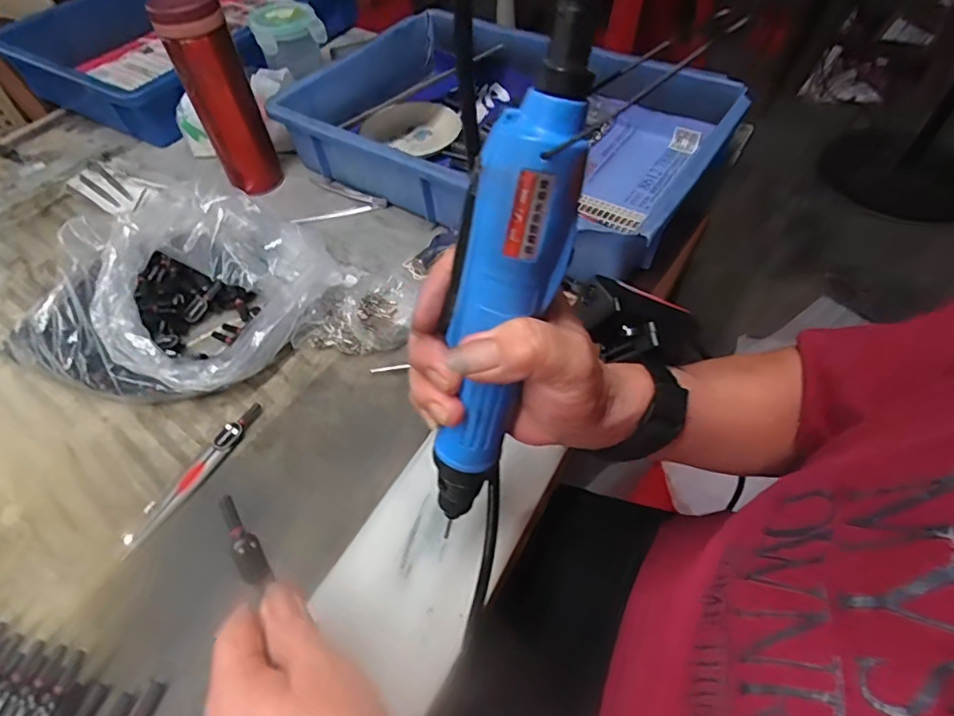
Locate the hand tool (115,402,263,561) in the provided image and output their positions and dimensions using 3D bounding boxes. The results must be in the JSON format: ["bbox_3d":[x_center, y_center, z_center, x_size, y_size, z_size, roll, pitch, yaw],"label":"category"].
[{"bbox_3d":[-0.207,0.083,0.385,0.020,0.010,0.130,22,57,19],"label":"hand tool"}]

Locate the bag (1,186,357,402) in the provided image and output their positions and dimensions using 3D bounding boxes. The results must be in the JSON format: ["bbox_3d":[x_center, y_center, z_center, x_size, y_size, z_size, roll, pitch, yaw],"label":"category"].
[{"bbox_3d":[-0.239,-0.067,0.451,0.204,0.089,0.200,6,53,9],"label":"bag"}]

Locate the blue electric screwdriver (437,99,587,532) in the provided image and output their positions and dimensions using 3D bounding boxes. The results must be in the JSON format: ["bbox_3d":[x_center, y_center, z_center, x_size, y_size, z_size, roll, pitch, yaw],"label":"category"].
[{"bbox_3d":[0.007,-0.005,0.220,0.029,0.190,0.029,31,38,24],"label":"blue electric screwdriver"}]

